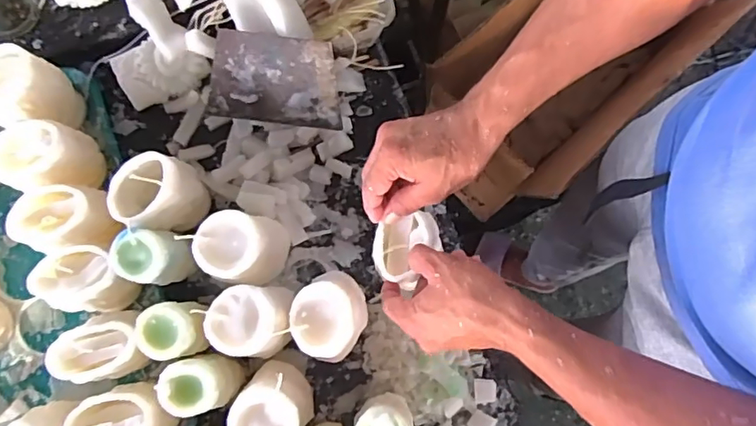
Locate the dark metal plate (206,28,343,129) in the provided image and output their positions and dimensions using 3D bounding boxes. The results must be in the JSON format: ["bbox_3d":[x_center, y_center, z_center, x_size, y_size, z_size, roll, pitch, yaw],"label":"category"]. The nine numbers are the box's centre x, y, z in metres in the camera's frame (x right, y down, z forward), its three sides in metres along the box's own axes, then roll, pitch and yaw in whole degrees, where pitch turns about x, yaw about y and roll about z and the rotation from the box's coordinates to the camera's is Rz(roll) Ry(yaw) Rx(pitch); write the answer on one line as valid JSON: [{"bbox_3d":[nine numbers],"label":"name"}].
[{"bbox_3d":[-0.110,-0.139,0.564,0.137,0.096,0.006,5,35,-1],"label":"dark metal plate"}]

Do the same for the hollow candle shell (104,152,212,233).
[{"bbox_3d":[-0.221,-0.017,0.550,0.079,0.088,0.063,-36,82,-7],"label":"hollow candle shell"}]

